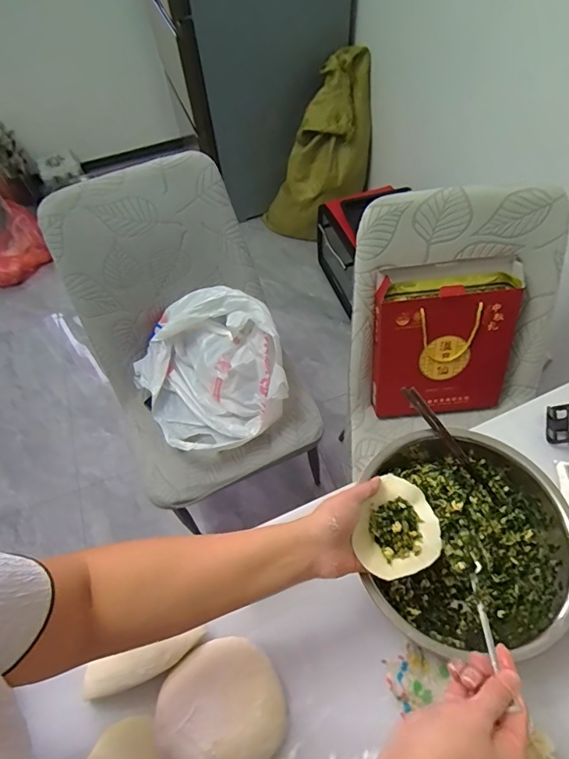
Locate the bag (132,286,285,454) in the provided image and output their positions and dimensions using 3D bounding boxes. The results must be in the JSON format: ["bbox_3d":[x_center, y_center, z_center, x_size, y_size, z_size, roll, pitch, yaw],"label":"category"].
[{"bbox_3d":[-0.166,-0.021,0.979,0.317,0.201,0.322,-29,61,-13],"label":"bag"}]

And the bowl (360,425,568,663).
[{"bbox_3d":[0.222,0.204,0.564,0.248,0.098,0.267,3,59,6],"label":"bowl"}]

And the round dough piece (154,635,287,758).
[{"bbox_3d":[-0.074,0.377,0.498,0.137,0.046,0.132,-2,58,3],"label":"round dough piece"}]

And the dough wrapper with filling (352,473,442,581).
[{"bbox_3d":[0.125,0.164,0.490,0.098,0.023,0.097,-2,58,3],"label":"dough wrapper with filling"}]

